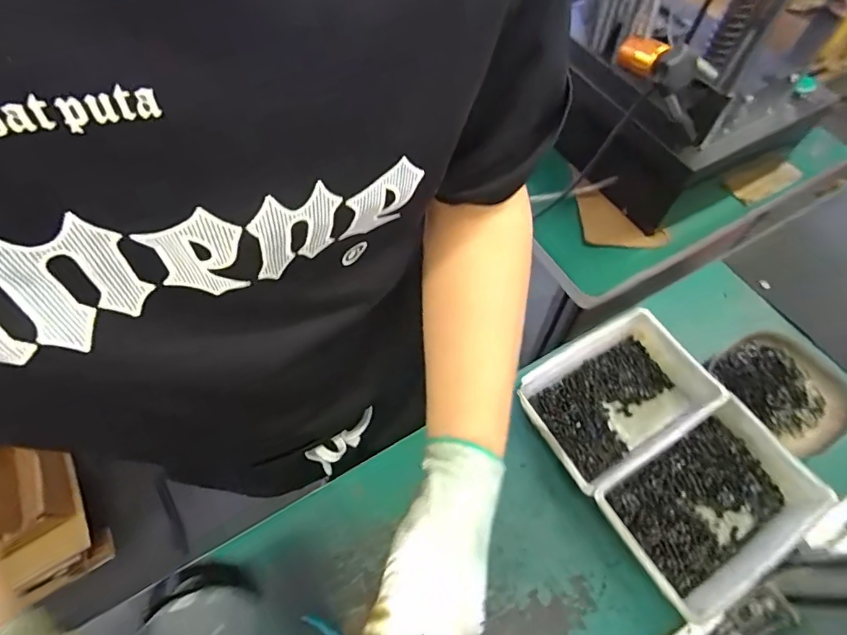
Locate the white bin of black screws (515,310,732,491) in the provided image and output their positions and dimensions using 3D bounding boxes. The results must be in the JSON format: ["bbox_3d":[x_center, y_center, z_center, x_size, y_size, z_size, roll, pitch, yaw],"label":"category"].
[{"bbox_3d":[0.217,0.090,0.551,0.194,0.060,0.146,-26,63,-14],"label":"white bin of black screws"}]

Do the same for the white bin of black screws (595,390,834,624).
[{"bbox_3d":[0.290,0.195,0.489,0.200,0.055,0.143,-29,64,-15],"label":"white bin of black screws"}]

